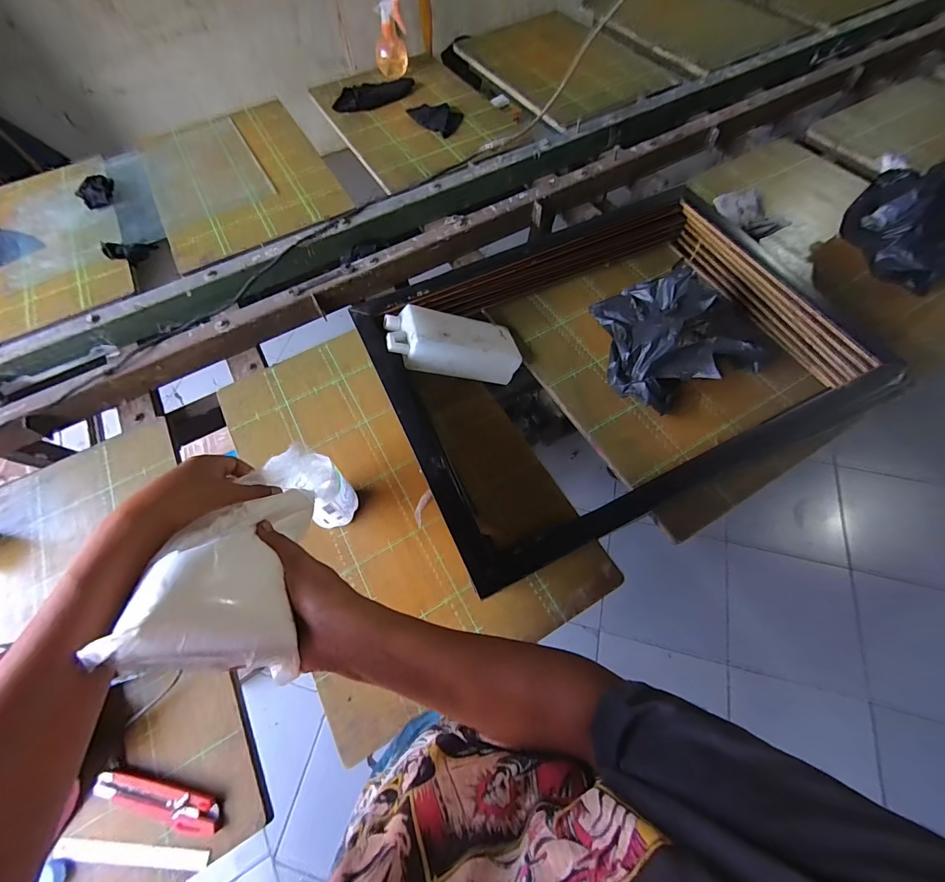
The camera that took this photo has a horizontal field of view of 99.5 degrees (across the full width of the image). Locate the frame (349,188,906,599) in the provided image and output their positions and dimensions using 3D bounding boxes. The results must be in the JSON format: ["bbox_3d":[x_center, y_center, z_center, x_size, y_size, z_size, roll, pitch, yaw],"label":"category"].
[{"bbox_3d":[0.199,-0.126,0.618,0.638,0.103,0.475,-23,64,-9],"label":"frame"}]

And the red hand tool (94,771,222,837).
[{"bbox_3d":[-0.345,0.396,0.434,0.148,0.011,0.032,9,64,7],"label":"red hand tool"}]

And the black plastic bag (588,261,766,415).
[{"bbox_3d":[0.329,-0.164,0.640,0.228,0.095,0.222,-5,63,1],"label":"black plastic bag"}]

